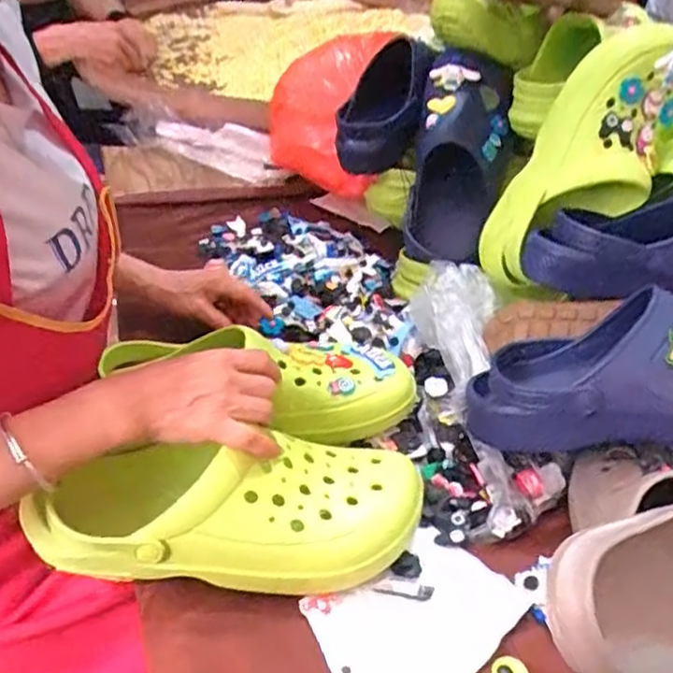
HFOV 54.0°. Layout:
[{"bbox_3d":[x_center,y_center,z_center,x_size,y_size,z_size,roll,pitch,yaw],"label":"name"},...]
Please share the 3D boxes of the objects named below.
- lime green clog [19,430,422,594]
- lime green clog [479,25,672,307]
[{"bbox_3d":[-0.079,0.125,0.503,0.274,0.091,0.111,1,37,-1],"label":"lime green clog"},{"bbox_3d":[0.244,-0.164,0.648,0.096,0.283,0.094,22,18,-43],"label":"lime green clog"}]

